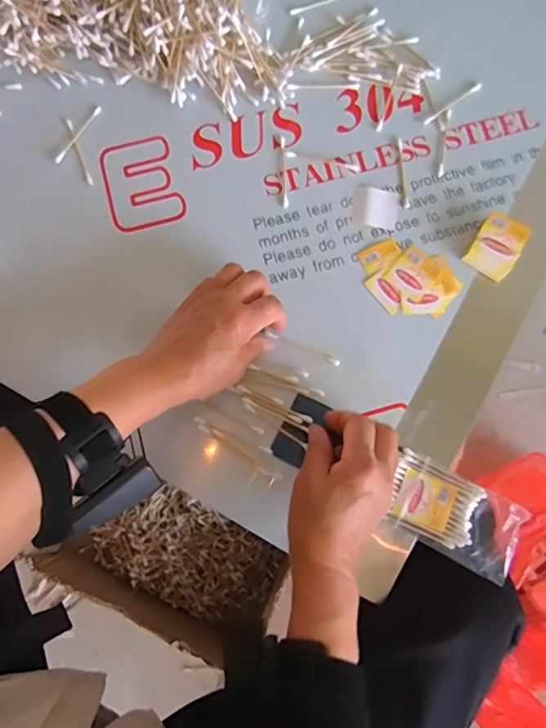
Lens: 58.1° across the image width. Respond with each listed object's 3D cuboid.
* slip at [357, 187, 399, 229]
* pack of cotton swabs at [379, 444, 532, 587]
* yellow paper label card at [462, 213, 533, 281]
[{"bbox_3d":[0.100,-0.149,0.467,0.039,0.004,0.039,5,80,0],"label":"slip"},{"bbox_3d":[0.149,0.124,0.406,0.105,0.018,0.063,29,81,4],"label":"pack of cotton swabs"},{"bbox_3d":[0.204,-0.106,0.449,0.041,0.025,0.049,32,81,5],"label":"yellow paper label card"}]

